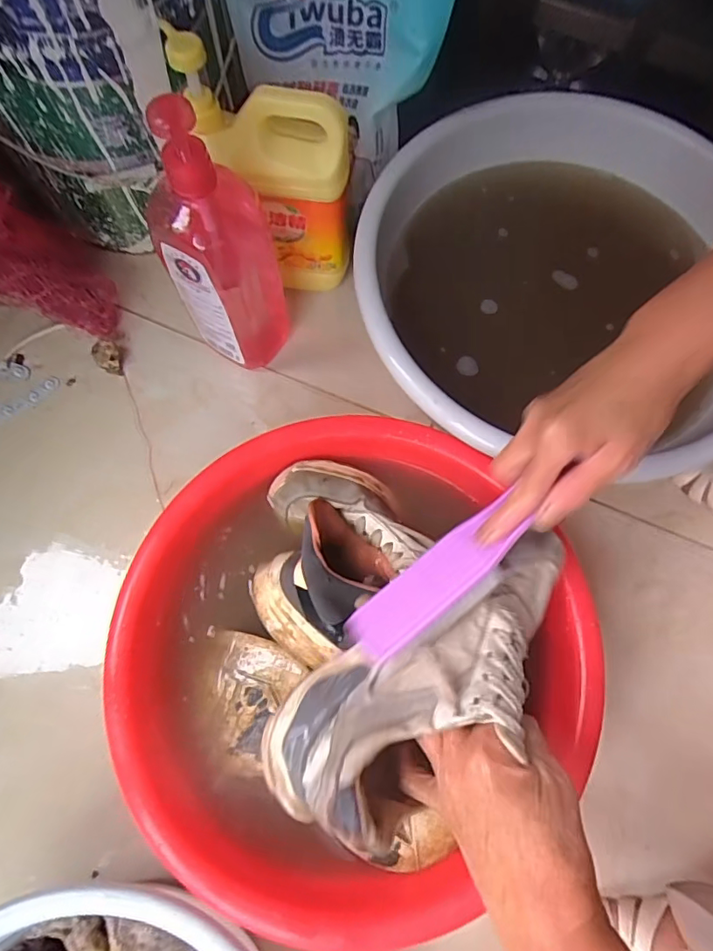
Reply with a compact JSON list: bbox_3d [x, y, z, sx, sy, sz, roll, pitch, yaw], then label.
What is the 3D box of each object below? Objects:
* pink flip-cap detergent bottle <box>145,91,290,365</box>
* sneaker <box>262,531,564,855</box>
[{"bbox_3d":[-0.118,-0.197,0.487,0.105,0.276,0.067,-38,75,-9],"label":"pink flip-cap detergent bottle"},{"bbox_3d":[0.052,0.122,0.336,0.237,0.075,0.091,-33,77,-18],"label":"sneaker"}]

